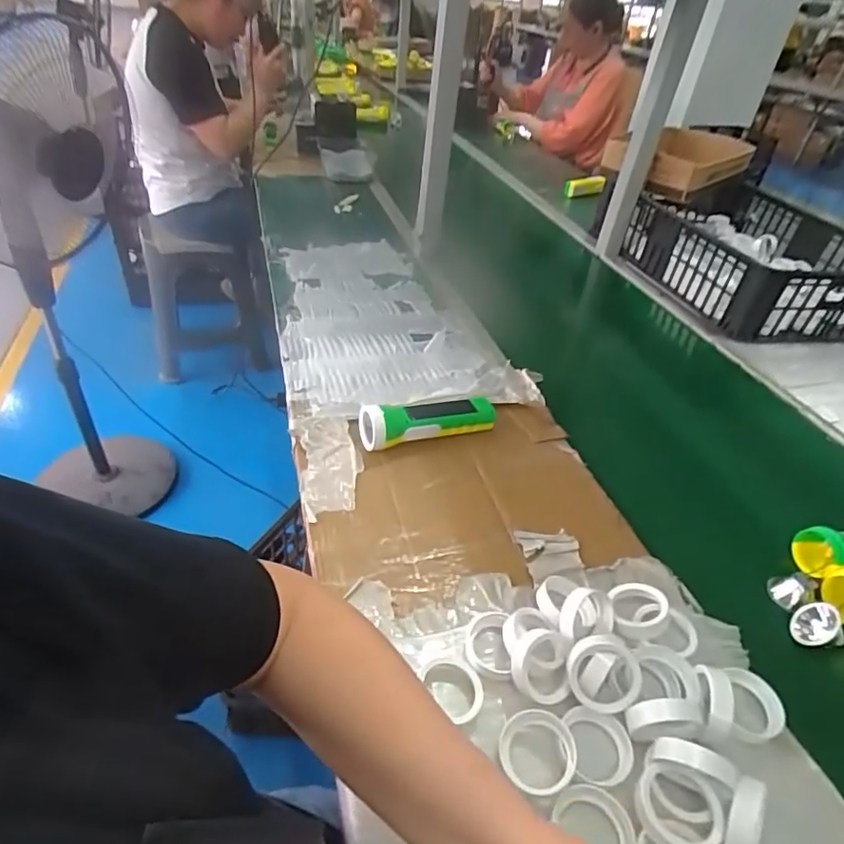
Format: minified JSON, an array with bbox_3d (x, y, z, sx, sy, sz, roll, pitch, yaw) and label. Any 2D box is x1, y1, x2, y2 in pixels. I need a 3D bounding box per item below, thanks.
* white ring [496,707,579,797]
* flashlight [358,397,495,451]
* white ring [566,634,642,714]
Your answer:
[{"bbox_3d":[0.083,0.237,0.389,0.051,0.019,0.054,4,39,-4],"label":"white ring"},{"bbox_3d":[0.008,-0.002,0.657,0.164,0.047,0.043,-10,42,-21],"label":"flashlight"},{"bbox_3d":[0.138,0.191,0.412,0.051,0.056,0.014,-4,-5,8],"label":"white ring"}]

